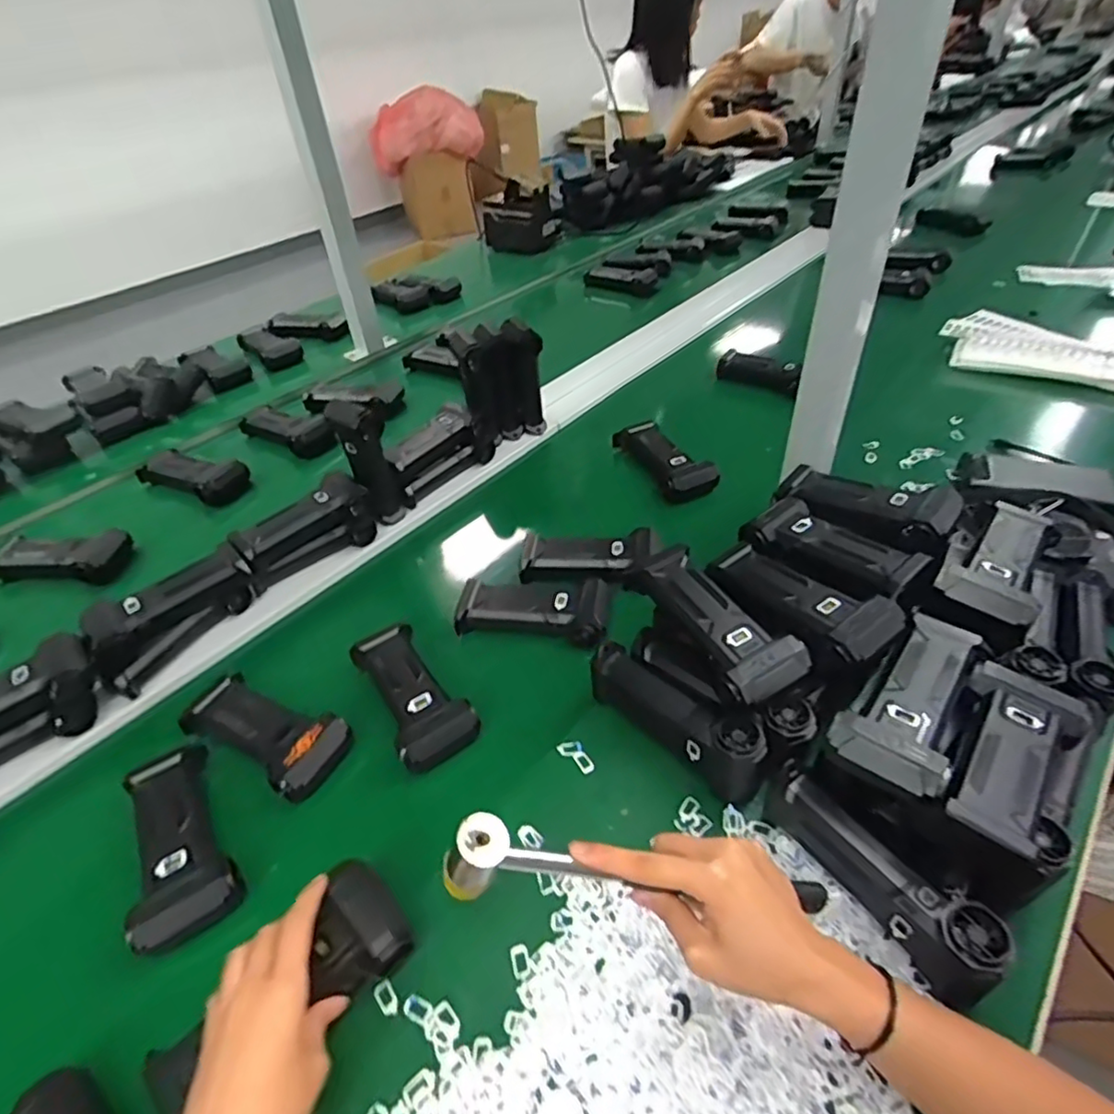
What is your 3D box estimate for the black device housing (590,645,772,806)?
[{"bbox_3d":[0.098,0.132,0.510,0.163,0.064,0.044,28,53,33],"label":"black device housing"}]

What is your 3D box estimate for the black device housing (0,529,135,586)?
[{"bbox_3d":[-0.629,-0.001,0.777,0.159,0.033,0.070,-1,42,5],"label":"black device housing"}]

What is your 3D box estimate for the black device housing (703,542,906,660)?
[{"bbox_3d":[0.197,0.031,0.518,0.068,0.039,0.163,-29,47,-23],"label":"black device housing"}]

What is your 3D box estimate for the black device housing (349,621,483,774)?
[{"bbox_3d":[-0.141,0.122,0.584,0.069,0.032,0.160,-29,46,-22],"label":"black device housing"}]

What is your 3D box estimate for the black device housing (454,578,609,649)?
[{"bbox_3d":[-0.024,0.055,0.654,0.151,0.042,0.064,4,43,12],"label":"black device housing"}]

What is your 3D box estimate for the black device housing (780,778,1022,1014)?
[{"bbox_3d":[0.214,0.211,0.408,0.038,0.066,0.142,-26,45,-19],"label":"black device housing"}]

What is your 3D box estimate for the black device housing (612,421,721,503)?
[{"bbox_3d":[0.146,-0.130,0.831,0.065,0.033,0.165,-22,45,-17],"label":"black device housing"}]

